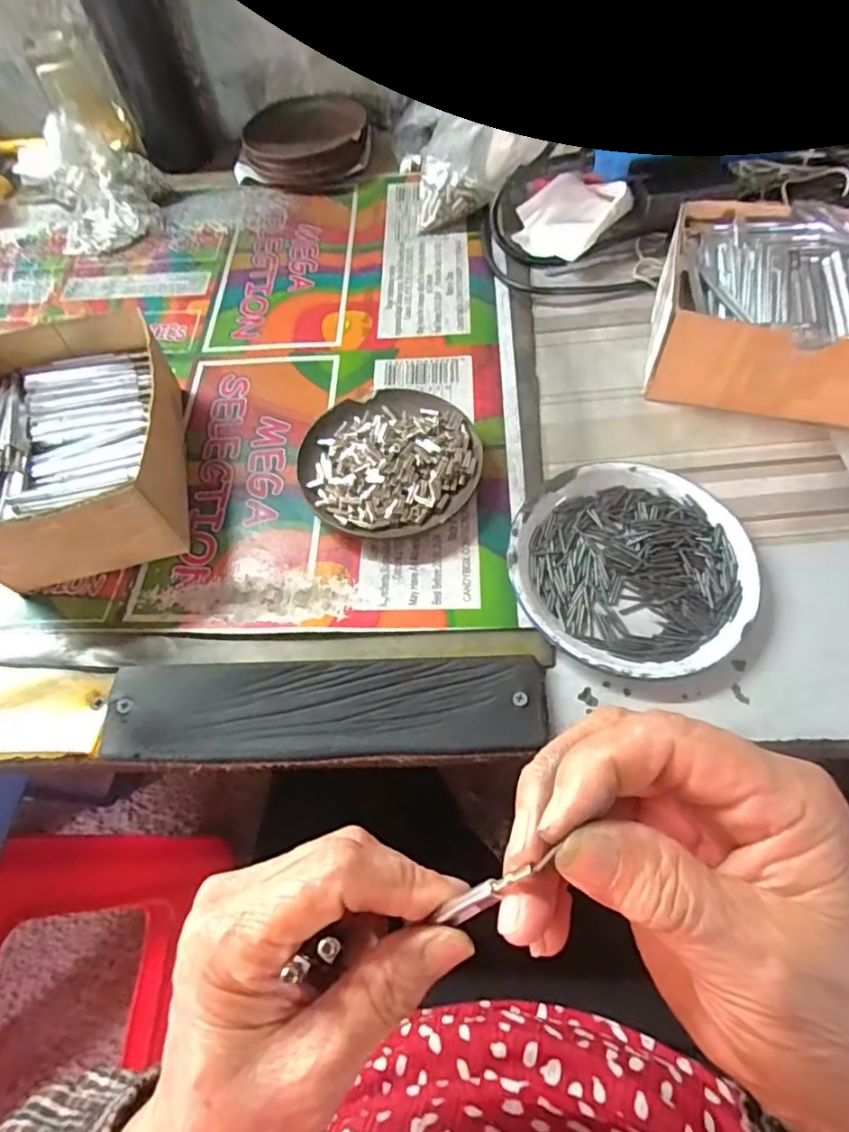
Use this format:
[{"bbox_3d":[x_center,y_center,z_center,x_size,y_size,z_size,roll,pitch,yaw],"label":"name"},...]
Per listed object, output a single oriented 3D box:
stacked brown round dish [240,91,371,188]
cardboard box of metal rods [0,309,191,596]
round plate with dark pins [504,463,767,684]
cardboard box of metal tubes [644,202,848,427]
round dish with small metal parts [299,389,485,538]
[{"bbox_3d":[-0.108,-0.408,0.562,0.115,0.033,0.111,-1,63,3],"label":"stacked brown round dish"},{"bbox_3d":[-0.214,-0.073,0.369,0.124,0.073,0.151,-15,63,-4],"label":"cardboard box of metal rods"},{"bbox_3d":[0.118,-0.001,0.340,0.131,0.016,0.131,-1,63,3],"label":"round plate with dark pins"},{"bbox_3d":[0.238,-0.168,0.392,0.163,0.068,0.127,12,64,9],"label":"cardboard box of metal tubes"},{"bbox_3d":[-0.021,-0.068,0.379,0.111,0.027,0.109,-1,63,3],"label":"round dish with small metal parts"}]

